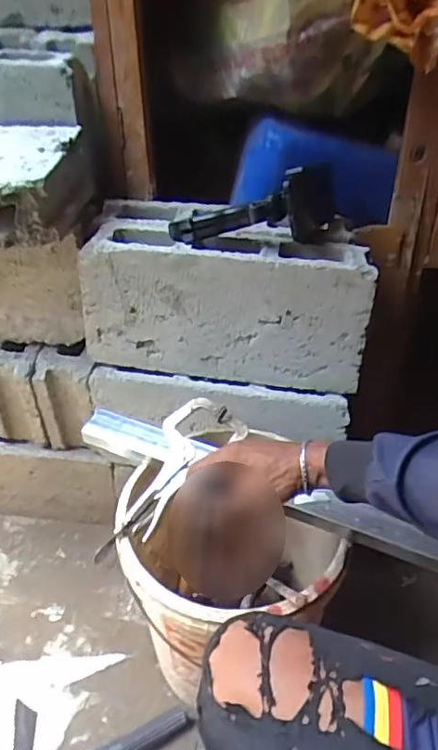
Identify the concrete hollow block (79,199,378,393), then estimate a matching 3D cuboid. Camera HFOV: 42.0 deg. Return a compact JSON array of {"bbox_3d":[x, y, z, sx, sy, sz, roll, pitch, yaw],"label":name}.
[{"bbox_3d":[0.014,-0.129,0.858,0.395,0.195,0.188,5,39,5],"label":"concrete hollow block"}]

